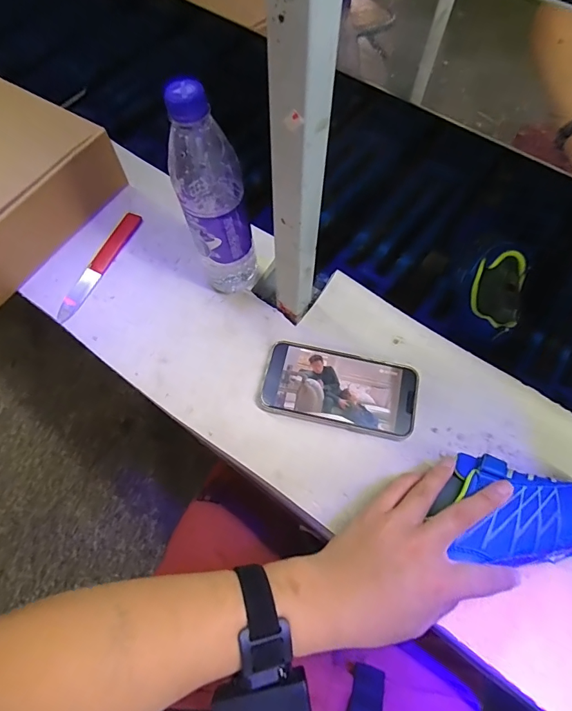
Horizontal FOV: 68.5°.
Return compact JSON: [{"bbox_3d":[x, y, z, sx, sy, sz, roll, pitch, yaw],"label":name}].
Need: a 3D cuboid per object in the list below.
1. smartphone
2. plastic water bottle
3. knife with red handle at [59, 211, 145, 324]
[{"bbox_3d":[0.057,0.034,0.455,0.161,0.012,0.083,12,66,5],"label":"smartphone"},{"bbox_3d":[-0.068,-0.141,0.413,0.064,0.228,0.052,-14,66,-6],"label":"plastic water bottle"},{"bbox_3d":[-0.233,-0.114,0.523,0.025,0.004,0.167,23,68,10],"label":"knife with red handle"}]

